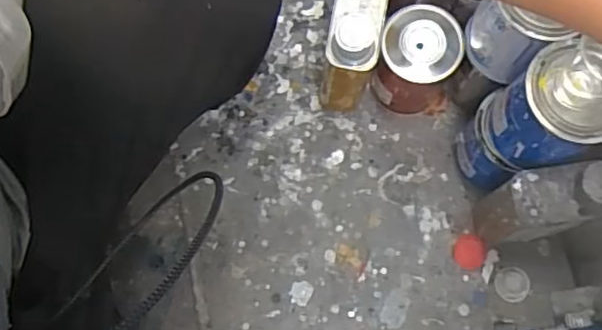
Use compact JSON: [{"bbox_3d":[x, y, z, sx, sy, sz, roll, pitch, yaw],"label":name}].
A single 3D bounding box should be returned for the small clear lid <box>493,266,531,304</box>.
[{"bbox_3d":[0.280,0.158,0.840,0.046,0.007,0.046,0,77,-1],"label":"small clear lid"}]

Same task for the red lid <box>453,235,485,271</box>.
[{"bbox_3d":[0.223,0.117,0.845,0.040,0.009,0.045,8,77,1],"label":"red lid"}]

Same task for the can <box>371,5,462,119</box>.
[{"bbox_3d":[0.149,-0.133,0.836,0.093,0.151,0.097,0,77,-1],"label":"can"}]

